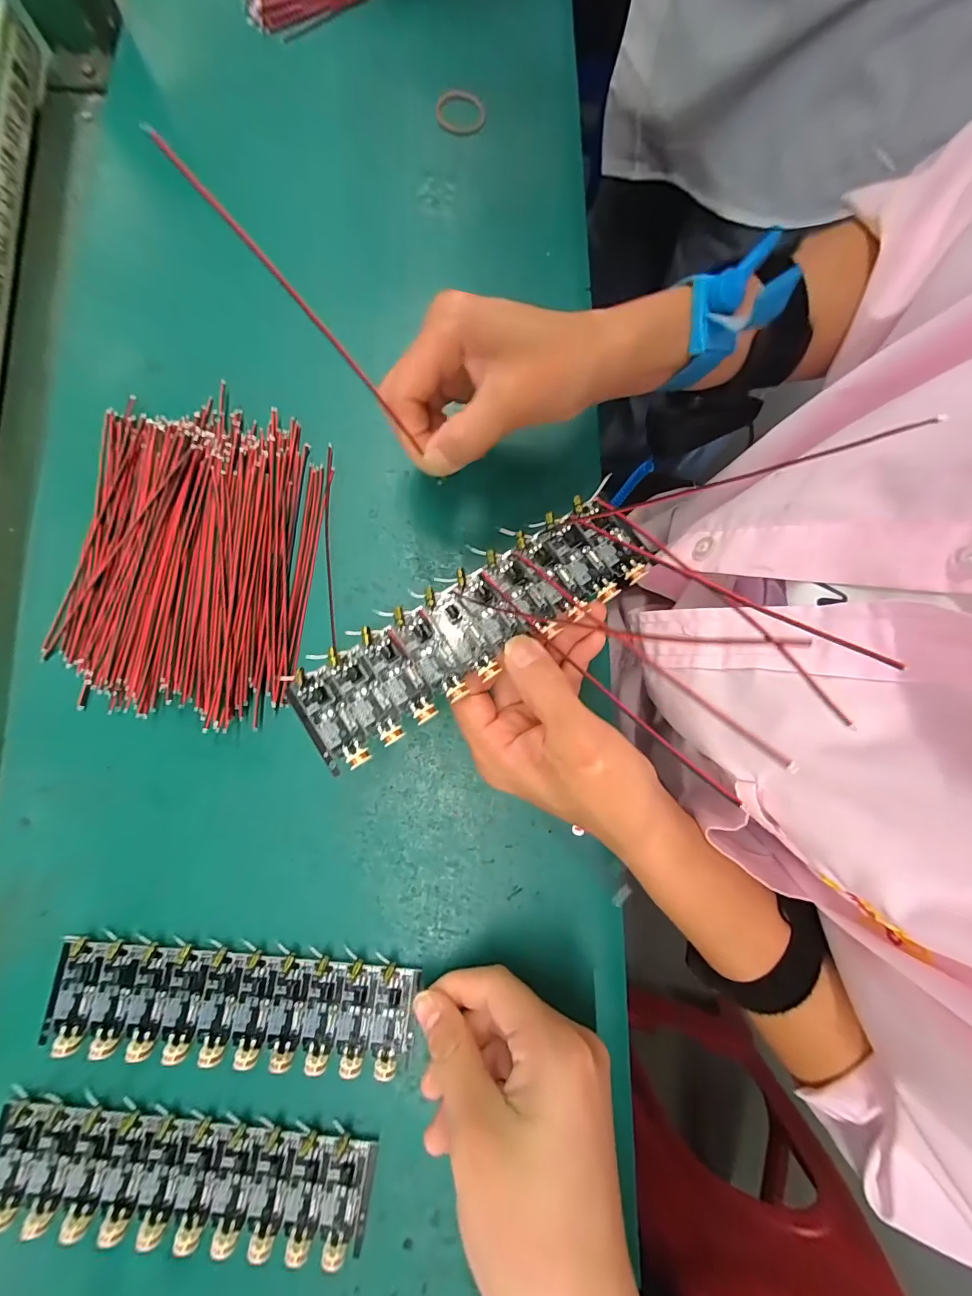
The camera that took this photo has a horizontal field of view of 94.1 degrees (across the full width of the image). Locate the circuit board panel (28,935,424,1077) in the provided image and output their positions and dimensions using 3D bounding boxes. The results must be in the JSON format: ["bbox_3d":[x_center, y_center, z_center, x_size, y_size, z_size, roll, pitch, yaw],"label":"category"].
[{"bbox_3d":[-0.115,0.165,0.208,0.161,0.009,0.046,5,80,0],"label":"circuit board panel"}]

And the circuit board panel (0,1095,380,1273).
[{"bbox_3d":[-0.133,0.233,0.197,0.162,0.009,0.046,8,80,1],"label":"circuit board panel"}]

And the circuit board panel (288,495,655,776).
[{"bbox_3d":[-0.005,-0.011,0.192,0.159,0.005,0.045,-33,82,-8],"label":"circuit board panel"}]

